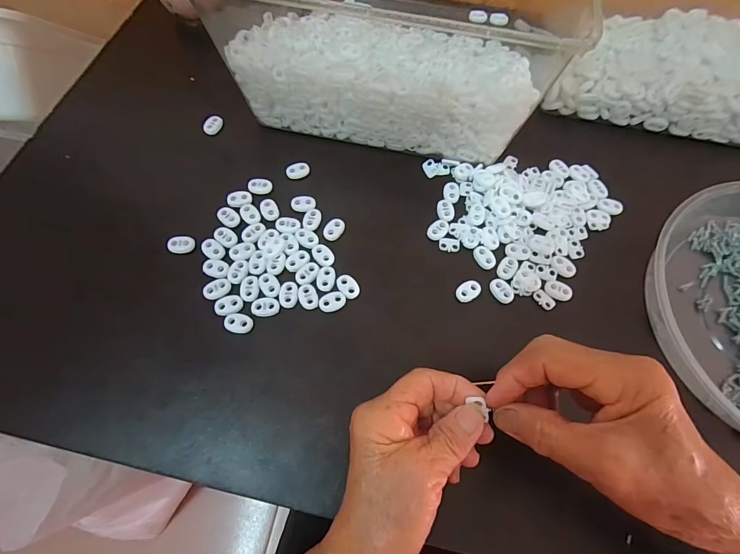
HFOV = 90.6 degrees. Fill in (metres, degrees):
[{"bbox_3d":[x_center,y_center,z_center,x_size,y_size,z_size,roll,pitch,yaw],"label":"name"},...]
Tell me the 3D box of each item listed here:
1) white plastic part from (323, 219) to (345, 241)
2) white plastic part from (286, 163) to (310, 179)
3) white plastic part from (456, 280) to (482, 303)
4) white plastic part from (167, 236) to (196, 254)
[{"bbox_3d":[-0.033,-0.044,0.332,0.016,0.004,0.023,29,70,10],"label":"white plastic part"},{"bbox_3d":[-0.070,-0.105,0.358,0.023,0.004,0.016,-20,70,-9],"label":"white plastic part"},{"bbox_3d":[0.084,0.012,0.312,0.022,0.004,0.015,-25,70,-10],"label":"white plastic part"},{"bbox_3d":[-0.166,-0.029,0.321,0.022,0.004,0.017,-5,68,-2],"label":"white plastic part"}]

